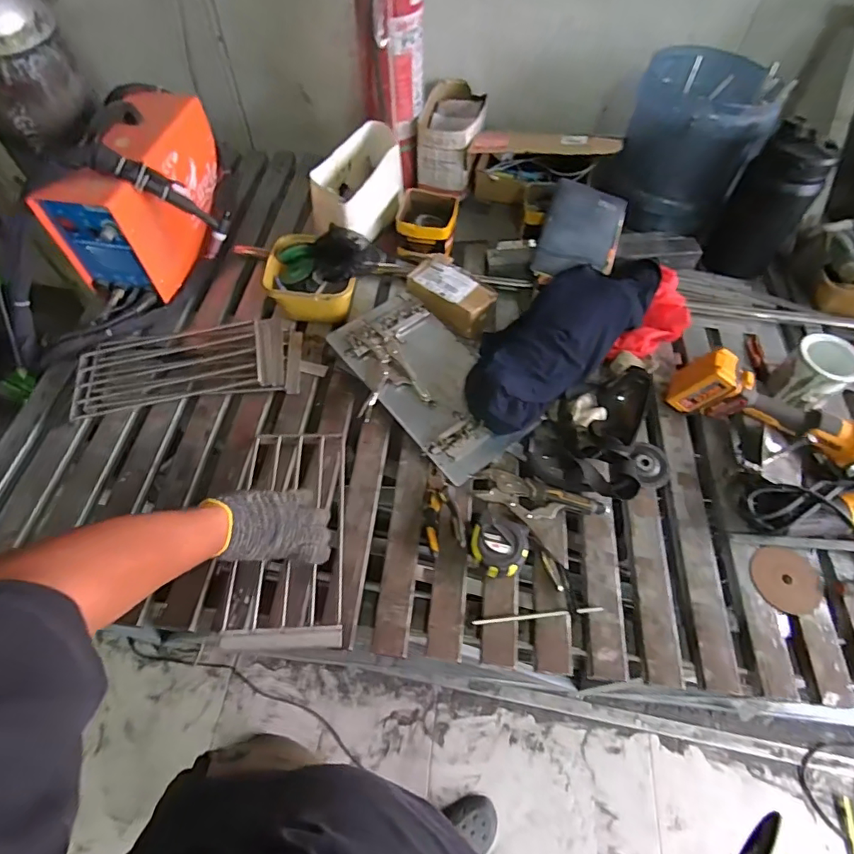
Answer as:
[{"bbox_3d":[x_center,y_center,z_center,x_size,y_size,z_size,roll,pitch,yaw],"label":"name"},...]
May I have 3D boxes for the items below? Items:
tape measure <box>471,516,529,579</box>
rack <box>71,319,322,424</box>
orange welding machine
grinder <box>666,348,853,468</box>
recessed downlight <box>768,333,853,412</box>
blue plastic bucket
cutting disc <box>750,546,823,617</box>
[{"bbox_3d":[0.107,0.181,0.738,0.083,0.045,0.088,13,59,7],"label":"tape measure"},{"bbox_3d":[-0.422,-0.127,0.920,0.429,0.051,0.184,-8,60,-4],"label":"rack"},{"bbox_3d":[-0.566,-0.463,0.978,0.181,0.231,0.340,9,59,4],"label":"orange welding machine"},{"bbox_3d":[0.582,-0.030,0.831,0.310,0.105,0.086,26,64,15],"label":"grinder"},{"bbox_3d":[0.679,-0.092,0.860,0.101,0.115,0.083,34,66,18],"label":"recessed downlight"},{"bbox_3d":[0.563,-0.620,1.072,0.244,0.267,0.250,0,60,1],"label":"blue plastic bucket"},{"bbox_3d":[0.541,0.230,0.739,0.088,0.007,0.099,-37,62,-8],"label":"cutting disc"}]

